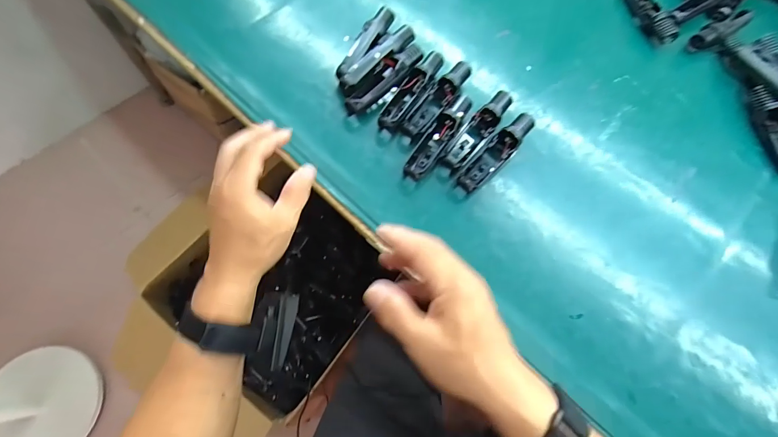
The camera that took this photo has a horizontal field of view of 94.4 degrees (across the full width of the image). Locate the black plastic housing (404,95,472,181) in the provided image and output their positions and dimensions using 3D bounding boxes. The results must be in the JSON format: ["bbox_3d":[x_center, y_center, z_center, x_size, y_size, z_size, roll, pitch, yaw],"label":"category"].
[{"bbox_3d":[0.057,-0.094,0.417,0.027,0.039,0.120,34,70,9],"label":"black plastic housing"}]

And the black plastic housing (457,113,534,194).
[{"bbox_3d":[0.125,-0.074,0.419,0.030,0.030,0.121,43,72,12],"label":"black plastic housing"}]

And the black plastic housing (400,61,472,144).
[{"bbox_3d":[0.059,-0.142,0.439,0.033,0.035,0.124,34,70,9],"label":"black plastic housing"}]

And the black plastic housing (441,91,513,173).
[{"bbox_3d":[0.106,-0.104,0.428,0.032,0.028,0.116,35,70,9],"label":"black plastic housing"}]

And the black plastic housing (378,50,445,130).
[{"bbox_3d":[0.028,-0.153,0.443,0.026,0.032,0.125,32,70,8],"label":"black plastic housing"}]

